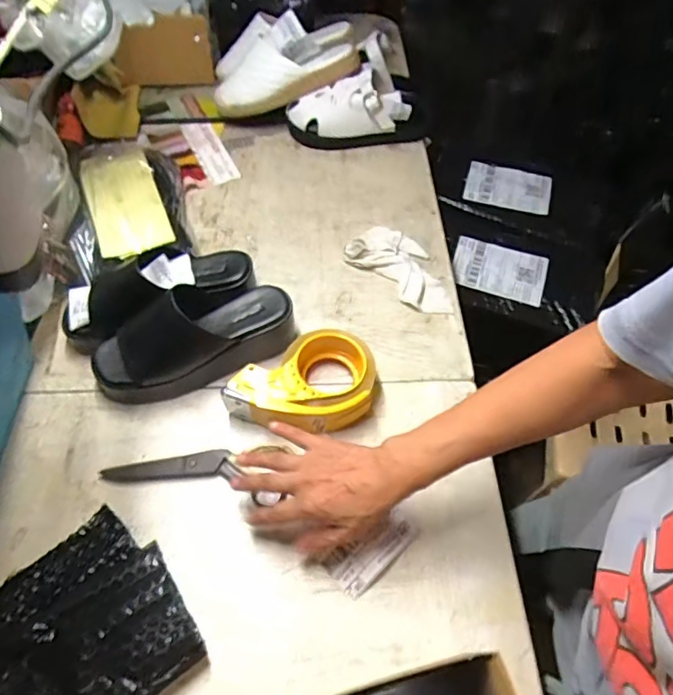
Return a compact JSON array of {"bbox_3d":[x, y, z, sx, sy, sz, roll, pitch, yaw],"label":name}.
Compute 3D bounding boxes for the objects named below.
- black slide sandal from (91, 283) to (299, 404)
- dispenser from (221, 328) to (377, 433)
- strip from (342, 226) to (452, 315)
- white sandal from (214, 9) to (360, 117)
[{"bbox_3d":[-0.162,-0.011,0.568,0.229,0.104,0.088,-16,60,-11],"label":"black slide sandal"},{"bbox_3d":[-0.037,0.035,0.568,0.159,0.059,0.110,3,58,0],"label":"dispenser"},{"bbox_3d":[0.097,-0.110,0.677,0.158,0.025,0.090,38,65,20],"label":"strip"},{"bbox_3d":[-0.086,-0.453,0.787,0.232,0.116,0.096,-16,29,11],"label":"white sandal"}]

